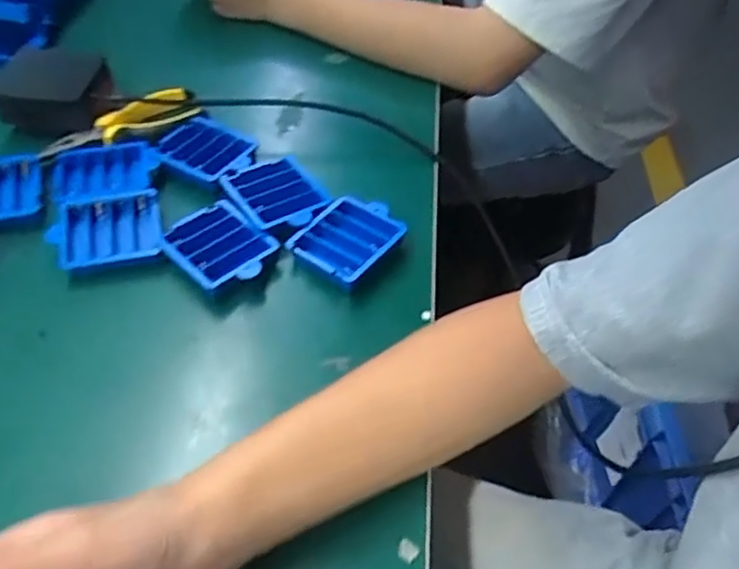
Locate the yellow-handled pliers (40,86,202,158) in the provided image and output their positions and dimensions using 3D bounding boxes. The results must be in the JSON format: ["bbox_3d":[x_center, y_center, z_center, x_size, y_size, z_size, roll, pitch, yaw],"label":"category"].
[{"bbox_3d":[-0.214,-0.143,0.551,0.128,0.016,0.038,-18,54,-16],"label":"yellow-handled pliers"}]

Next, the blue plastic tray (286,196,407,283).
[{"bbox_3d":[-0.015,-0.036,0.482,0.063,0.013,0.069,34,68,22],"label":"blue plastic tray"}]

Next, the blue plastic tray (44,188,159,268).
[{"bbox_3d":[-0.198,-0.042,0.479,0.079,0.016,0.063,-8,52,-9],"label":"blue plastic tray"}]

